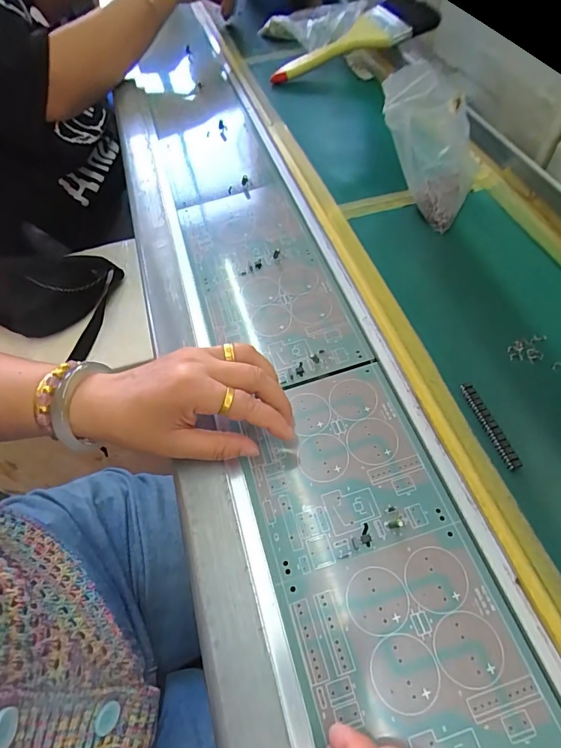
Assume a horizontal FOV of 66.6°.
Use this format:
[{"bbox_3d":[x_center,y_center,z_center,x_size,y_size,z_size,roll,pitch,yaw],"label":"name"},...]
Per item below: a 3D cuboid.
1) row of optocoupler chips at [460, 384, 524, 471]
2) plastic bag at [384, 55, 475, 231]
[{"bbox_3d":[0.138,0.033,0.281,0.008,0.010,0.062,-17,57,-4],"label":"row of optocoupler chips"},{"bbox_3d":[0.137,-0.212,0.390,0.092,0.102,0.108,16,61,17],"label":"plastic bag"}]

